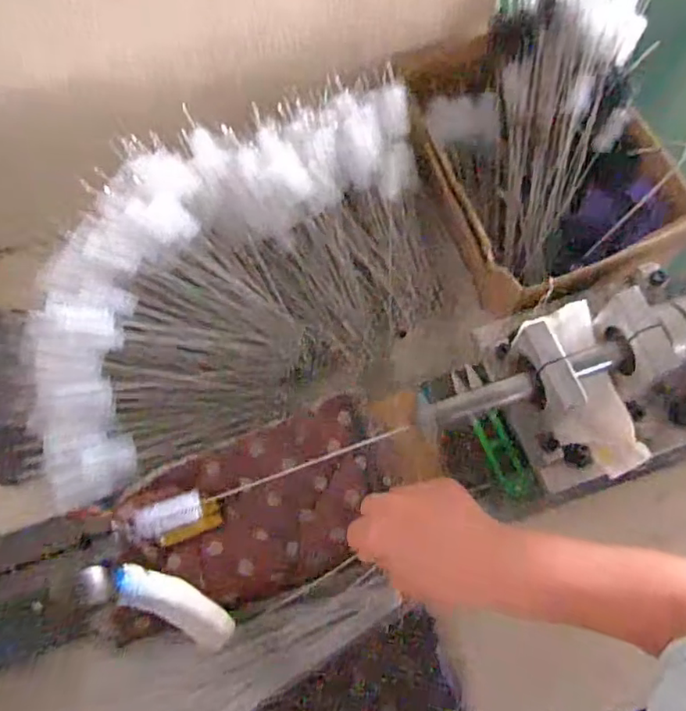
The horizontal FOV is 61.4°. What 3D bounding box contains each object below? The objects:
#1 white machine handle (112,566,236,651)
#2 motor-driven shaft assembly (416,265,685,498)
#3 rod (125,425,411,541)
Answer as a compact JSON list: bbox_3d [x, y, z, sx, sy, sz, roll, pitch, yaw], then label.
[{"bbox_3d":[-0.116,0.174,0.402,0.097,0.022,0.026,43,72,-25],"label":"white machine handle"},{"bbox_3d":[0.214,0.010,0.422,0.312,0.118,0.114,-20,69,-5],"label":"motor-driven shaft assembly"},{"bbox_3d":[-0.054,0.086,0.391,0.185,0.011,0.019,-19,68,-8],"label":"rod"}]

